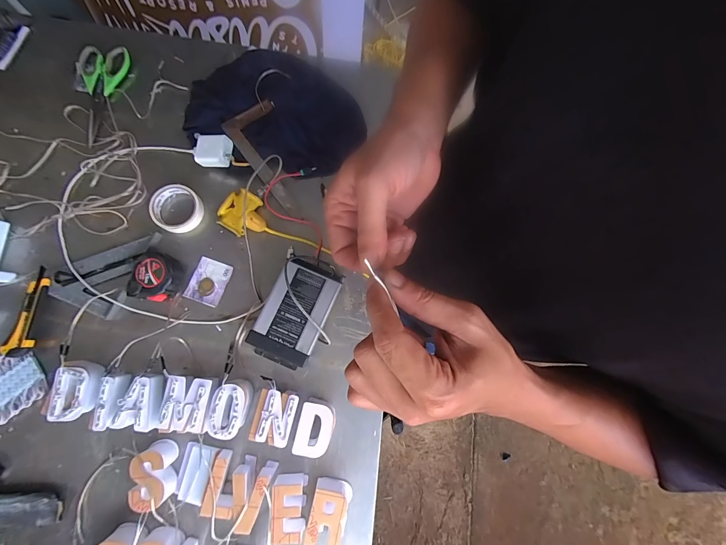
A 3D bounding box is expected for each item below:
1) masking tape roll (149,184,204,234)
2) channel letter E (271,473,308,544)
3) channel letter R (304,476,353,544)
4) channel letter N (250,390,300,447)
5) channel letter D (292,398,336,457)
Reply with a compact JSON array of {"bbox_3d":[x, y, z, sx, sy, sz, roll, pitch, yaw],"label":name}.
[{"bbox_3d":[-0.360,-0.125,0.604,0.090,0.035,0.089,32,77,3],"label":"masking tape roll"},{"bbox_3d":[-0.118,0.382,0.509,0.056,0.041,0.086,0,78,-4],"label":"channel letter E"},{"bbox_3d":[-0.054,0.393,0.517,0.067,0.040,0.087,12,78,-1],"label":"channel letter R"},{"bbox_3d":[-0.148,0.241,0.540,0.069,0.045,0.090,13,77,-2],"label":"channel letter N"},{"bbox_3d":[-0.080,0.267,0.544,0.062,0.051,0.084,13,78,-1],"label":"channel letter D"}]

